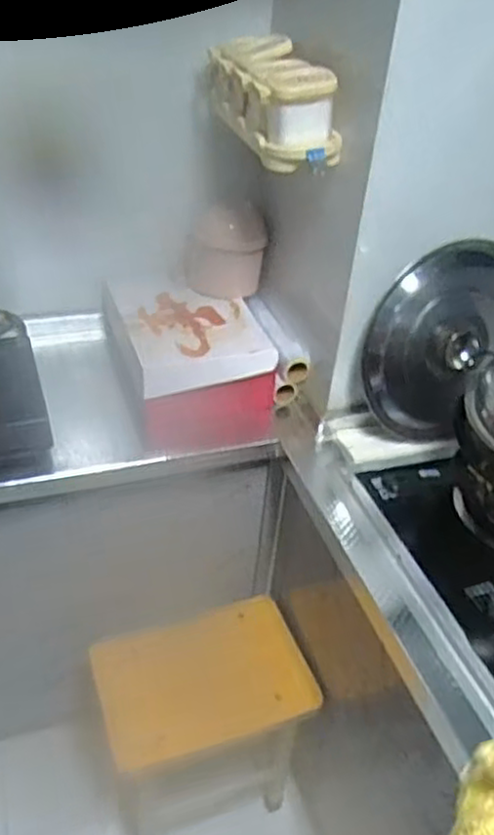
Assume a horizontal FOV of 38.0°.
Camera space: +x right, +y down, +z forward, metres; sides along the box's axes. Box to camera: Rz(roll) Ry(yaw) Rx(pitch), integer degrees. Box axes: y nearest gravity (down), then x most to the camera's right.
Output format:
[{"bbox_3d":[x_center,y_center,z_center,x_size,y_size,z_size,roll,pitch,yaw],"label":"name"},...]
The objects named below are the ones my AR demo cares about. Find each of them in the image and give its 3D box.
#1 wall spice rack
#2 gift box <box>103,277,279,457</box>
[{"bbox_3d":[0.023,-0.477,1.052,0.119,0.139,0.325,-15,42,-25],"label":"wall spice rack"},{"bbox_3d":[-0.108,-0.115,1.289,0.235,0.159,0.344,-10,40,-20],"label":"gift box"}]

